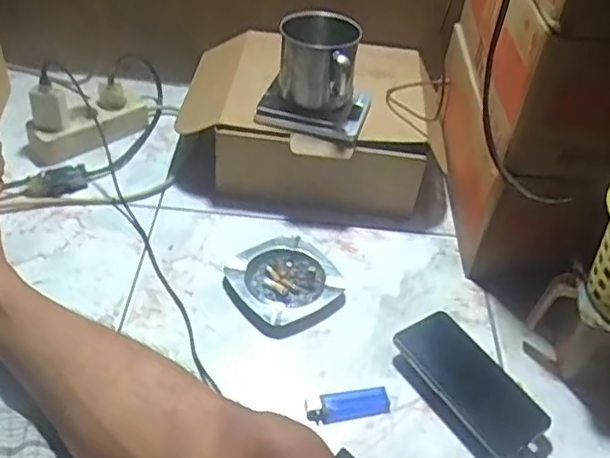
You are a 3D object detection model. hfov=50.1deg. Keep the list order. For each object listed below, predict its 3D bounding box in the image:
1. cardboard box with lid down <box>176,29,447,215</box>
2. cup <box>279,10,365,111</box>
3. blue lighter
[{"bbox_3d":[0.002,-0.157,0.893,0.336,0.124,0.267,8,43,1],"label":"cardboard box with lid down"},{"bbox_3d":[0.015,-0.198,0.769,0.089,0.094,0.088,4,43,-4],"label":"cup"},{"bbox_3d":[0.042,0.170,0.630,0.079,0.015,0.026,-5,44,-12],"label":"blue lighter"}]

